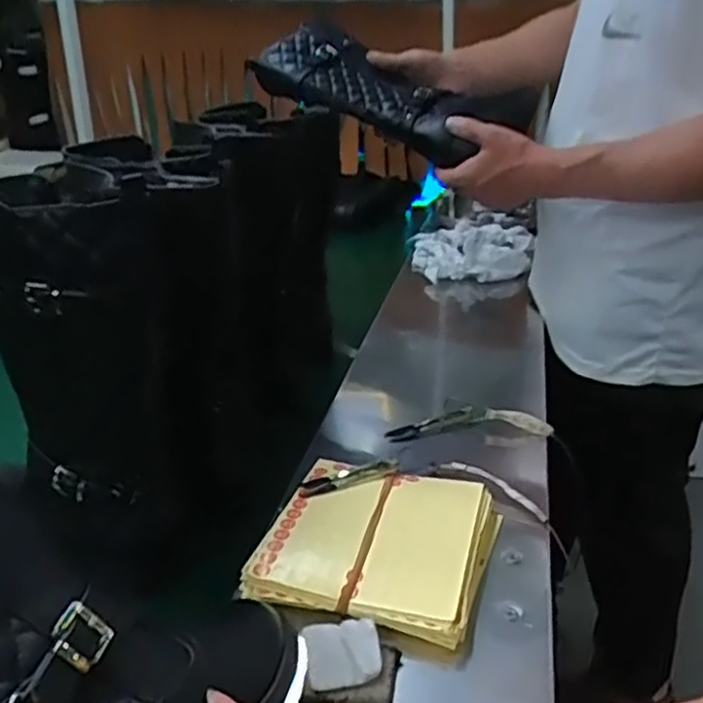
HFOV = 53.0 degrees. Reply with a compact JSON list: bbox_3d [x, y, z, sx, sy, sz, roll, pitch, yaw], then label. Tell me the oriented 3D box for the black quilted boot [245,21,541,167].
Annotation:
[{"bbox_3d":[0.048,-0.324,0.897,0.355,0.104,0.090,26,33,13],"label":"black quilted boot"}]

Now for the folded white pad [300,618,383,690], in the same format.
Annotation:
[{"bbox_3d":[-0.006,0.205,0.484,0.050,0.008,0.046,-5,26,-8],"label":"folded white pad"}]

